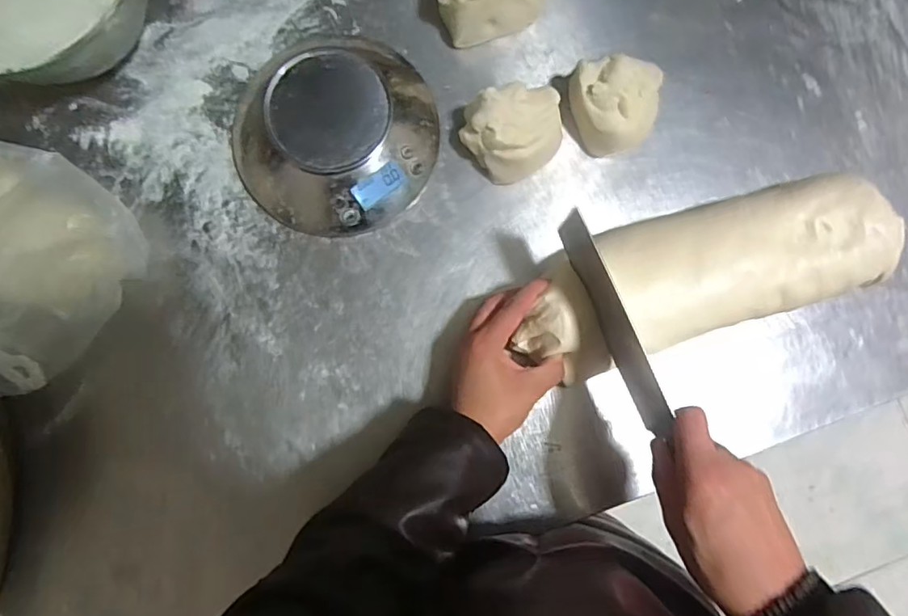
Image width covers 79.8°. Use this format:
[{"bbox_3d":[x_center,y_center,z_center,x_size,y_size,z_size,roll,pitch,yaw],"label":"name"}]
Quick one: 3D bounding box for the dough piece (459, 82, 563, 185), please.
[{"bbox_3d":[0.057,-0.161,0.505,0.098,0.056,0.076,-7,85,-1],"label":"dough piece"}]

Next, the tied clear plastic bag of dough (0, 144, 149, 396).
[{"bbox_3d":[-0.384,-0.039,0.462,0.191,0.106,0.198,20,85,1],"label":"tied clear plastic bag of dough"}]

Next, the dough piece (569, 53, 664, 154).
[{"bbox_3d":[0.153,-0.190,0.507,0.085,0.051,0.082,-5,85,-1],"label":"dough piece"}]

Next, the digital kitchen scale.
[{"bbox_3d":[-0.114,-0.167,0.499,0.190,0.058,0.183,0,85,-1],"label":"digital kitchen scale"}]

